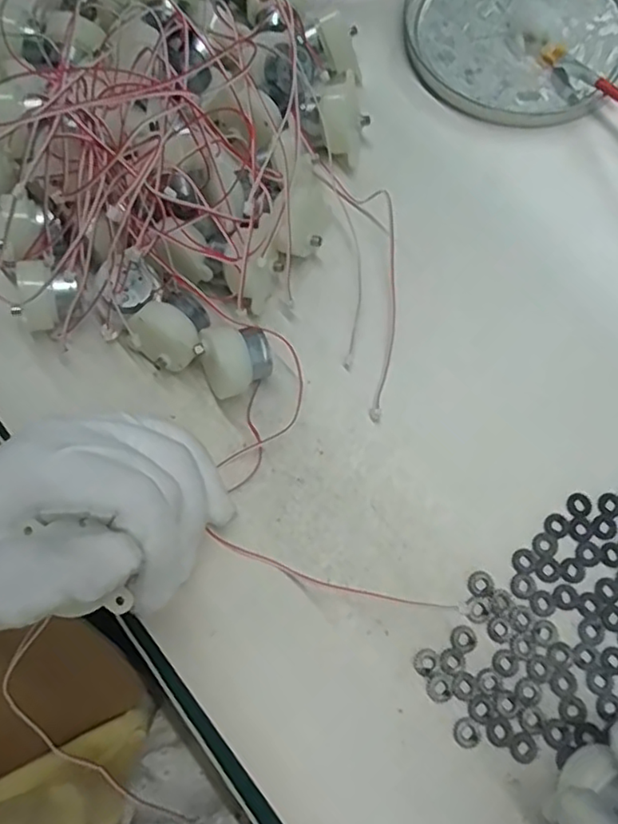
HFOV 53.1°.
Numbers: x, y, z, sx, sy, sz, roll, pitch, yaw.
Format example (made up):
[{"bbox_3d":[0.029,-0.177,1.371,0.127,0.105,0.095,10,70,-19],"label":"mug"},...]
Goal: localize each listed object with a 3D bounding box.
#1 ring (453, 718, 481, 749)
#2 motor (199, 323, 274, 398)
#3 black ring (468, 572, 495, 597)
[{"bbox_3d":[0.062,0.126,0.242,0.010,0.004,0.011,-1,73,2],"label":"ring"},{"bbox_3d":[-0.033,-0.024,0.280,0.030,0.029,0.027,-26,74,-6],"label":"motor"},{"bbox_3d":[0.073,0.073,0.260,0.011,0.004,0.011,-1,73,2],"label":"black ring"}]

